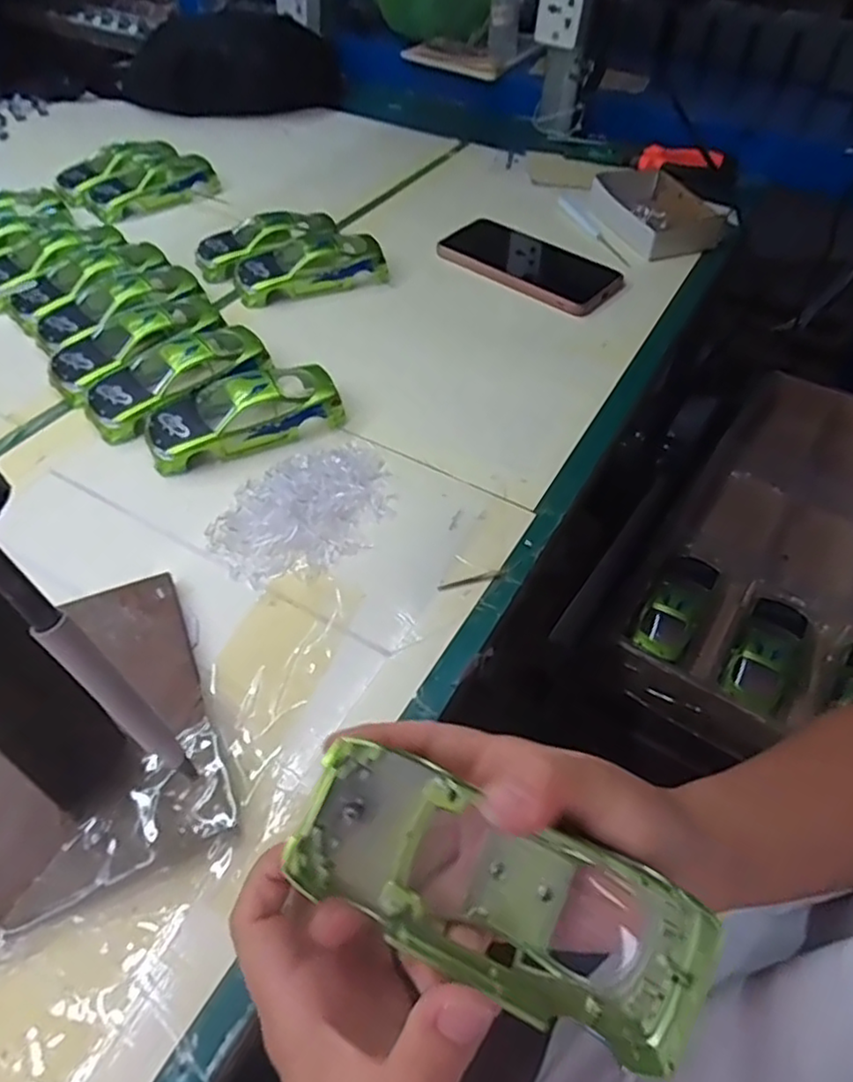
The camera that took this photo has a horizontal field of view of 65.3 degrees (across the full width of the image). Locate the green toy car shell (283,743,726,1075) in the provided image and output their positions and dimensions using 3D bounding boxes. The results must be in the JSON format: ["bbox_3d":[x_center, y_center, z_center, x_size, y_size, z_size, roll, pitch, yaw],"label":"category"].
[{"bbox_3d":[0.023,0.118,0.224,0.137,0.036,0.050,24,76,9],"label":"green toy car shell"}]

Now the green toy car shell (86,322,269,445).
[{"bbox_3d":[-0.178,-0.119,0.475,0.071,0.036,0.128,31,54,21],"label":"green toy car shell"}]

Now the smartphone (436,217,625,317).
[{"bbox_3d":[0.096,-0.261,0.619,0.168,0.005,0.091,32,54,21],"label":"smartphone"}]

